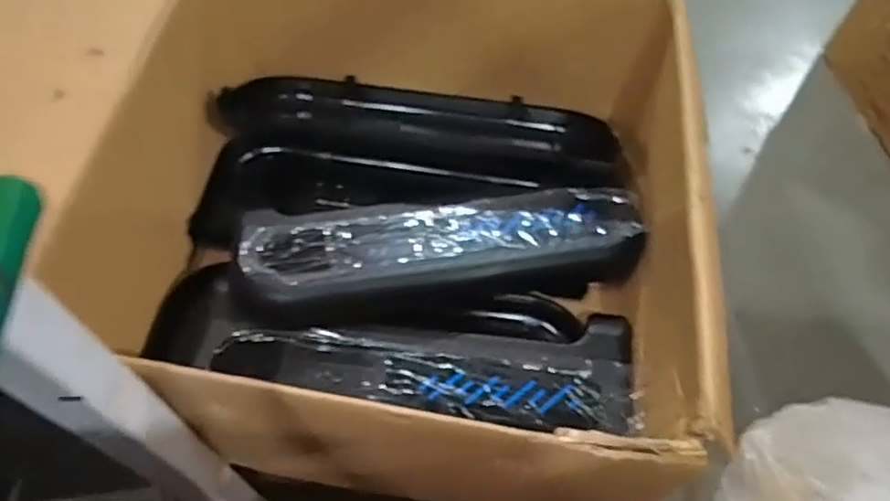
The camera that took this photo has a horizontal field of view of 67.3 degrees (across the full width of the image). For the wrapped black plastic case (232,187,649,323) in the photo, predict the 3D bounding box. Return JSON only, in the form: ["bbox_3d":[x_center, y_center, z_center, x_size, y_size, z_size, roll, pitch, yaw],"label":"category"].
[{"bbox_3d":[0.005,0.000,0.770,0.470,0.063,0.144,-6,60,-7],"label":"wrapped black plastic case"}]

